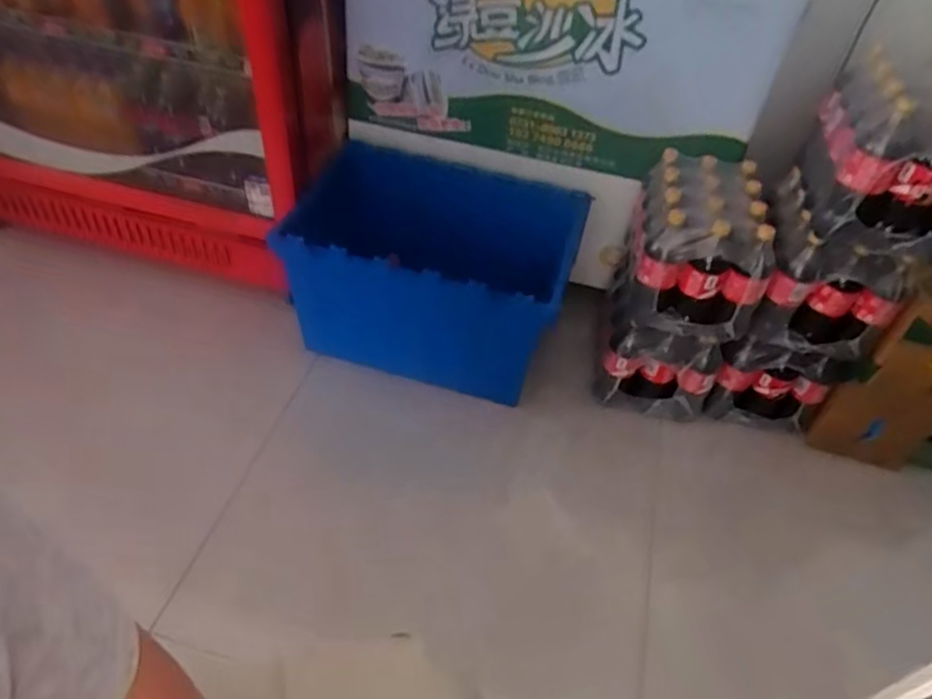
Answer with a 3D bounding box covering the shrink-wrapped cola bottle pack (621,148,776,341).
[{"bbox_3d":[0.456,-0.212,1.320,0.236,0.243,0.284,9,46,3],"label":"shrink-wrapped cola bottle pack"}]

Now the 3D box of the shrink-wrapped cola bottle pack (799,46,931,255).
[{"bbox_3d":[0.755,-0.351,1.136,0.256,0.235,0.290,16,46,9],"label":"shrink-wrapped cola bottle pack"}]

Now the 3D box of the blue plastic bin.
[{"bbox_3d":[-0.070,-0.165,1.478,0.576,0.368,0.384,15,46,9],"label":"blue plastic bin"}]

